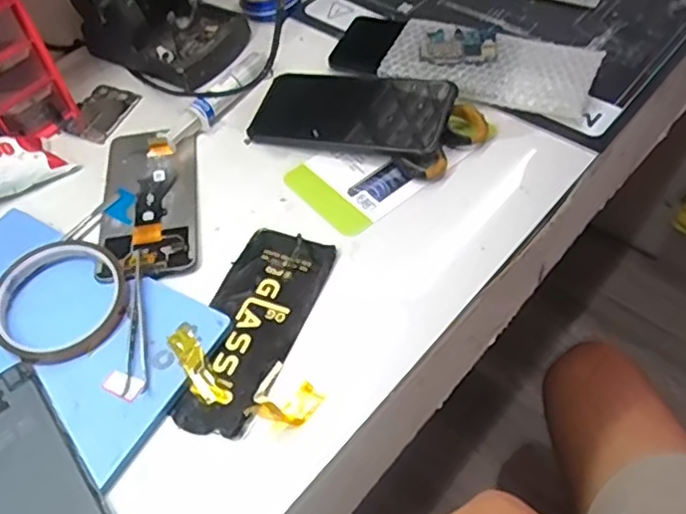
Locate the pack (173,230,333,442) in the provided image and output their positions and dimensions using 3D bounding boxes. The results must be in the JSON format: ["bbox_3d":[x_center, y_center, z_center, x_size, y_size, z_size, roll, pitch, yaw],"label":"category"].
[{"bbox_3d":[-0.060,0.043,0.425,0.068,0.009,0.154,13,56,15],"label":"pack"}]

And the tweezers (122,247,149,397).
[{"bbox_3d":[-0.135,0.039,0.422,0.014,0.007,0.104,-9,53,-1],"label":"tweezers"}]

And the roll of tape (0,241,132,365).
[{"bbox_3d":[-0.193,0.028,0.433,0.089,0.011,0.090,-3,53,4],"label":"roll of tape"}]

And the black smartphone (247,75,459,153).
[{"bbox_3d":[0.008,-0.124,0.530,0.162,0.015,0.088,10,54,22],"label":"black smartphone"}]

